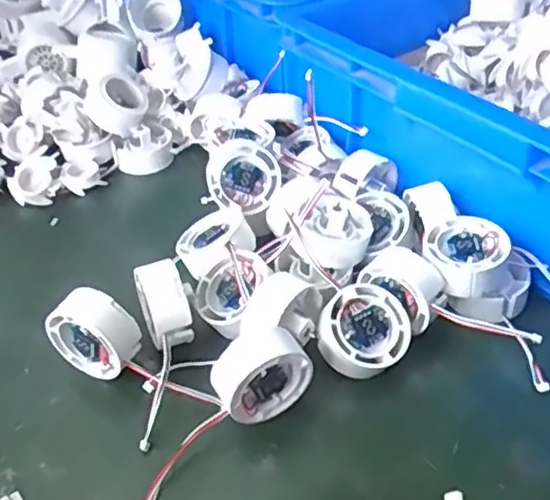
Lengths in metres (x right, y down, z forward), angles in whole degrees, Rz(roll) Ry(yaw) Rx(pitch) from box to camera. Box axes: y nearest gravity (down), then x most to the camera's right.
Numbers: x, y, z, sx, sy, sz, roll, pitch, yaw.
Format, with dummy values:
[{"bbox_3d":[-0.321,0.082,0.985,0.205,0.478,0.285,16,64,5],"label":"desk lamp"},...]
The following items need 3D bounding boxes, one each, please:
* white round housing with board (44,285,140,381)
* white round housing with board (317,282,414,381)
[{"bbox_3d":[-0.109,0.052,0.404,0.050,0.050,0.028,19,45,22],"label":"white round housing with board"},{"bbox_3d":[0.054,0.051,0.411,0.056,0.018,0.053,5,67,-12],"label":"white round housing with board"}]

